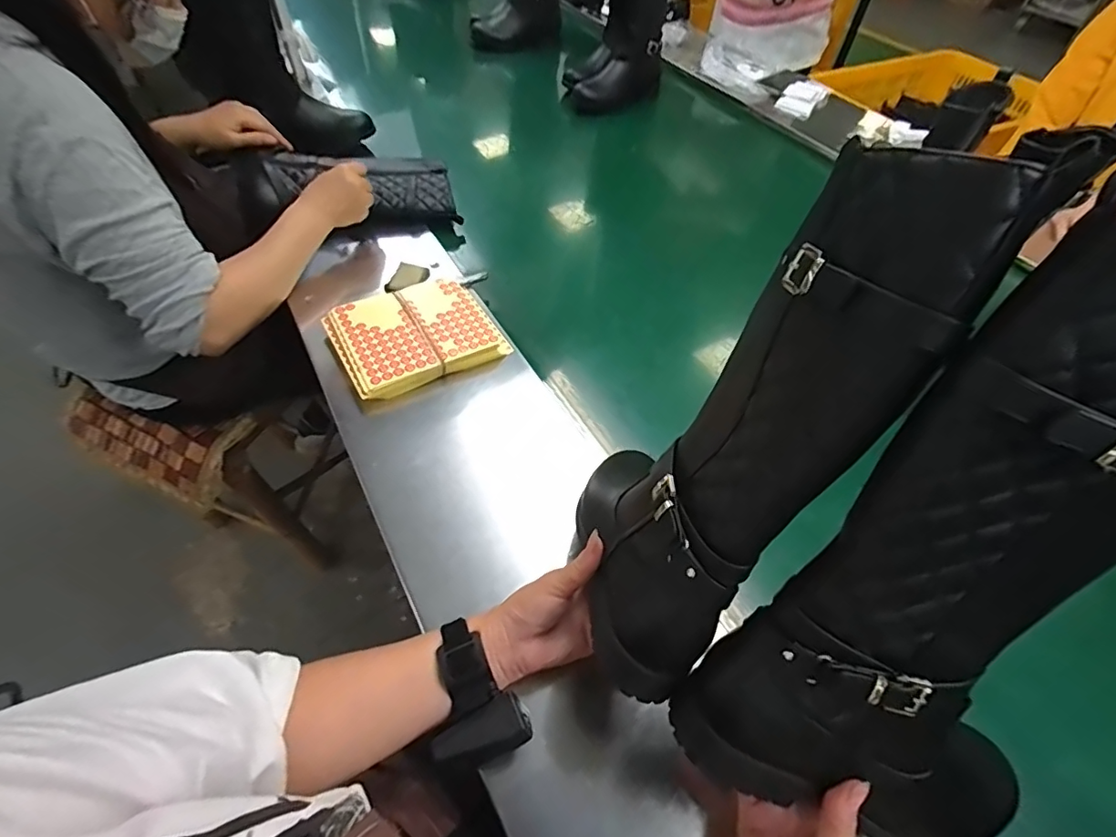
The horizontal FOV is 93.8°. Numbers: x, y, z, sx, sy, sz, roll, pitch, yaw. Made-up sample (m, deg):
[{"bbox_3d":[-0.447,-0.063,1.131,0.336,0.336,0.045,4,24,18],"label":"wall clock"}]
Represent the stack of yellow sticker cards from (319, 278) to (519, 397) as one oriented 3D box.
[{"bbox_3d":[-0.189,-0.111,0.699,0.199,0.042,0.168,-24,57,-19],"label":"stack of yellow sticker cards"}]

